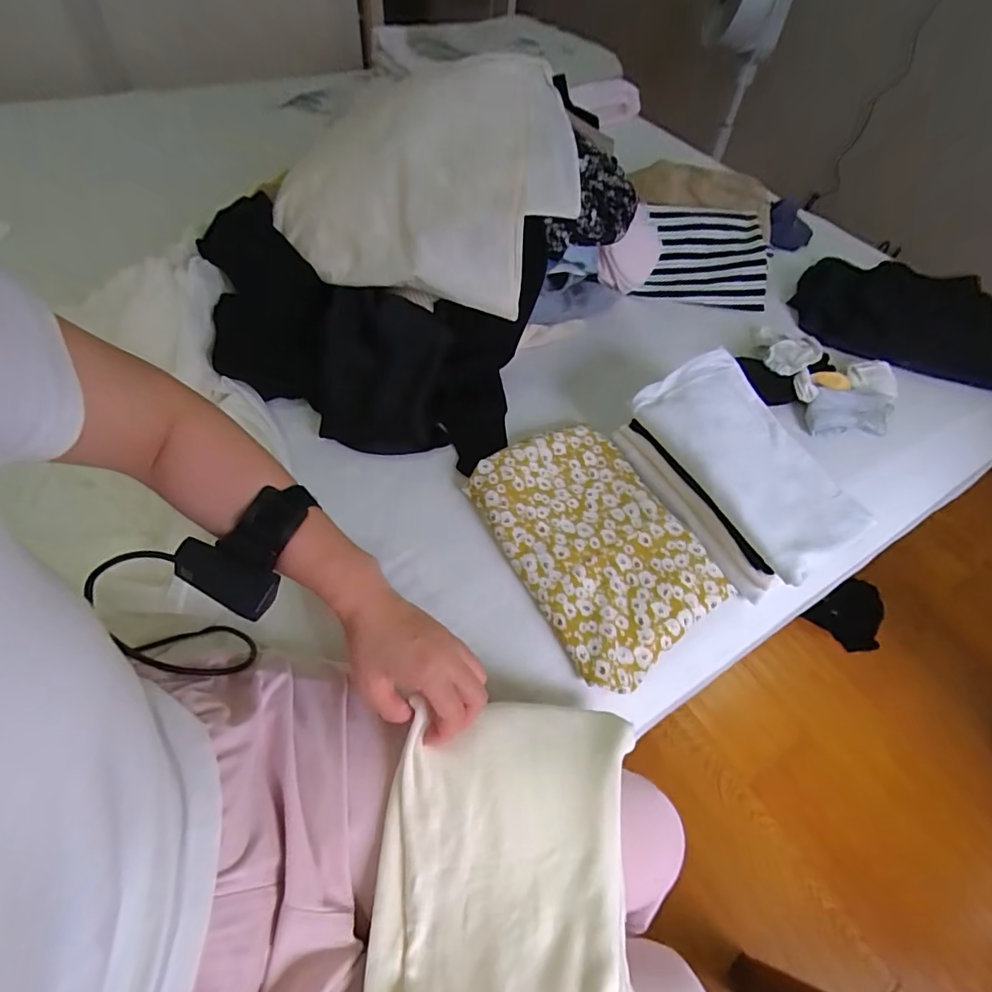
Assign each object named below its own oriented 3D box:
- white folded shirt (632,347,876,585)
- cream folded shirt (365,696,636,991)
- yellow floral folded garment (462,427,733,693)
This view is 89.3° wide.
[{"bbox_3d":[0.284,-0.047,0.552,0.155,0.045,0.253,-26,61,-22],"label":"white folded shirt"},{"bbox_3d":[0.010,0.274,0.327,0.175,0.045,0.269,7,55,-1],"label":"cream folded shirt"},{"bbox_3d":[0.109,0.046,0.557,0.187,0.031,0.273,-24,61,-20],"label":"yellow floral folded garment"}]

